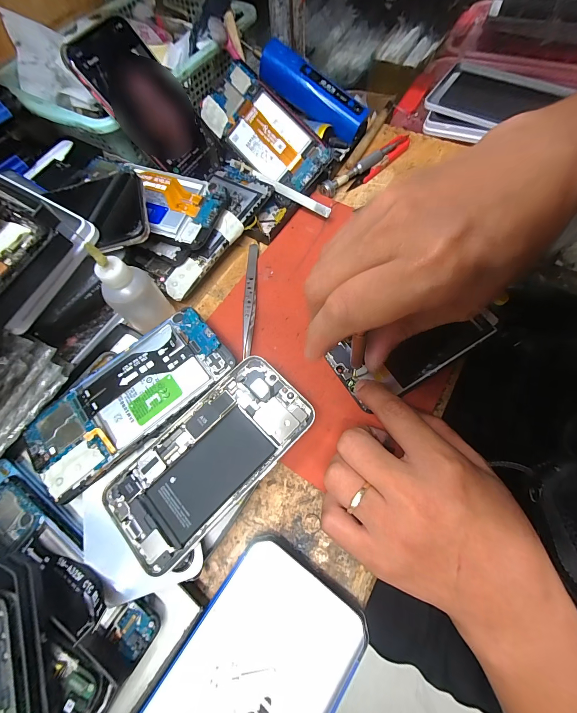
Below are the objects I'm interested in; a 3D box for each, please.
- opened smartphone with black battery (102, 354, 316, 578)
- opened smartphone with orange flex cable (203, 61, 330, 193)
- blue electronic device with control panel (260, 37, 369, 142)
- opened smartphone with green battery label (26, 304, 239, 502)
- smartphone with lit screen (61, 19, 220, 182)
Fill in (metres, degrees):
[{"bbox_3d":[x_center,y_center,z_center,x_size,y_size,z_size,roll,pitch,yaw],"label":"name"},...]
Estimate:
[{"bbox_3d":[-0.053,0.067,0.208,0.074,0.004,0.142,40,75,18],"label":"opened smartphone with black battery"},{"bbox_3d":[-0.026,-0.232,0.313,0.067,0.006,0.149,-44,83,18],"label":"opened smartphone with orange flex cable"},{"bbox_3d":[0.027,-0.297,0.341,0.129,0.033,0.026,33,72,-5],"label":"blue electronic device with control panel"},{"bbox_3d":[-0.118,0.029,0.223,0.153,0.005,0.073,-40,71,-13],"label":"opened smartphone with green battery label"},{"bbox_3d":[-0.128,-0.237,0.291,0.070,0.132,0.014,-53,37,-7],"label":"smartphone with lit screen"}]

